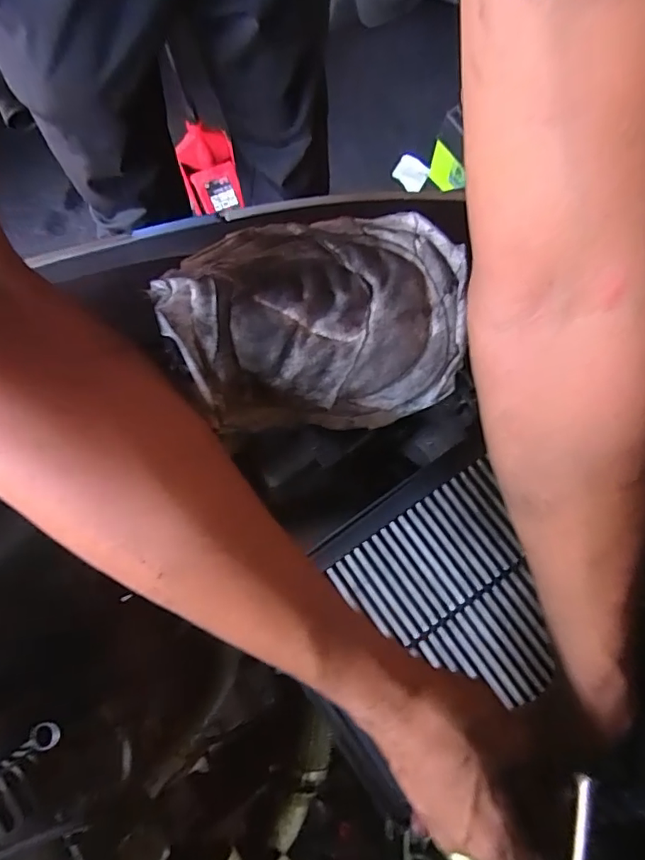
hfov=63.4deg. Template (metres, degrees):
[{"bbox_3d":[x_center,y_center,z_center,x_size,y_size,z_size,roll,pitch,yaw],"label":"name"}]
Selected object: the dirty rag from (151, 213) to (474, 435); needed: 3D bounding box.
[{"bbox_3d":[-0.002,-0.076,0.292,0.155,0.087,0.132,-9,73,-2],"label":"dirty rag"}]

